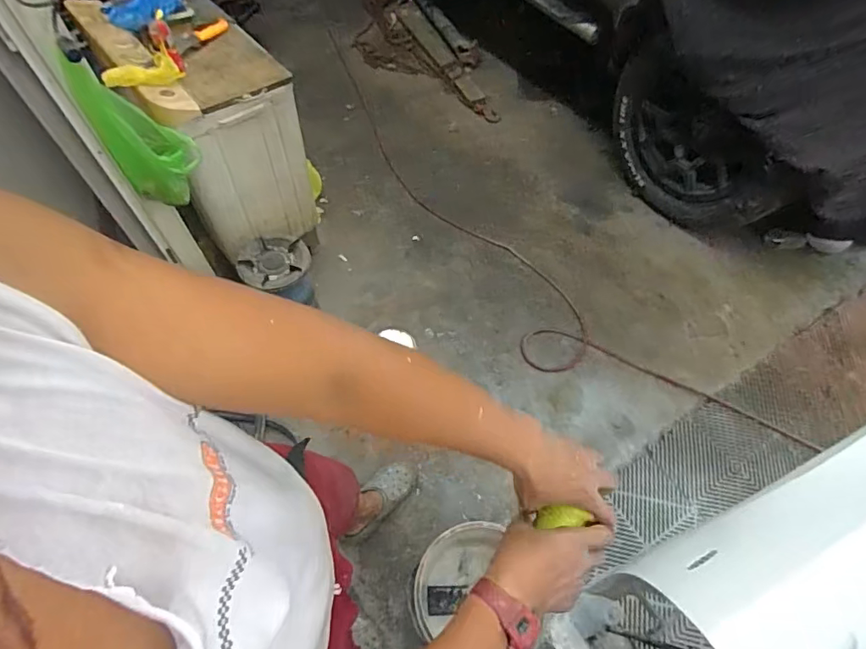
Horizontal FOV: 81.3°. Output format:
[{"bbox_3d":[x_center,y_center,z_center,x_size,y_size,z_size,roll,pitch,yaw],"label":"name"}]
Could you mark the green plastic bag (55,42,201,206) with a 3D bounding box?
[{"bbox_3d":[-0.679,-0.446,1.192,0.174,0.388,0.096,-28,62,-15],"label":"green plastic bag"}]

